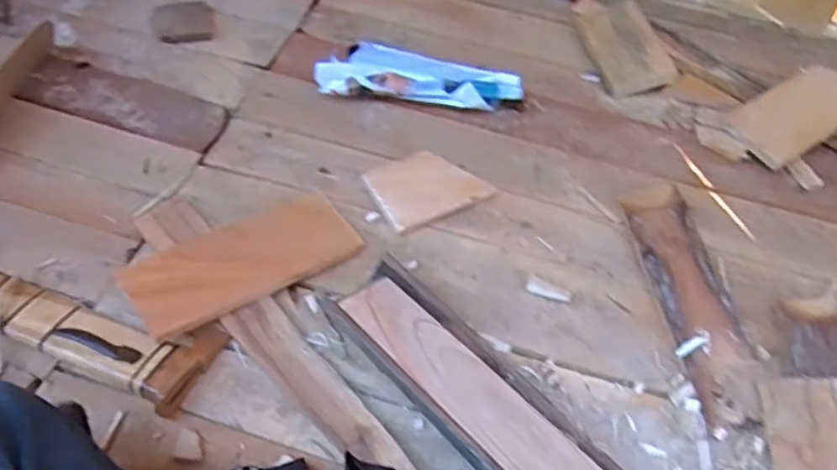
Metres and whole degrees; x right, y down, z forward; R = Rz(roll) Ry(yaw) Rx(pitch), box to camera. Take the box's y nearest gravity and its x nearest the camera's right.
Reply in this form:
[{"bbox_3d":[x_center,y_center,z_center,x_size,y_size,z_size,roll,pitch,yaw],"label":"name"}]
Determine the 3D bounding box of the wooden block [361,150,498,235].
[{"bbox_3d":[0.012,-0.059,0.799,0.131,0.027,0.089,-21,57,-21],"label":"wooden block"}]

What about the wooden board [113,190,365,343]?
[{"bbox_3d":[-0.180,0.025,0.707,0.238,0.015,0.102,-24,60,-32],"label":"wooden board"}]

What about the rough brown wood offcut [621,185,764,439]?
[{"bbox_3d":[0.306,0.064,0.743,0.085,0.025,0.303,-3,52,-9],"label":"rough brown wood offcut"}]

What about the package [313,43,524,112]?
[{"bbox_3d":[0.000,-0.207,0.900,0.272,0.050,0.079,3,52,-4],"label":"package"}]

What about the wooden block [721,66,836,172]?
[{"bbox_3d":[0.518,-0.165,0.904,0.213,0.017,0.096,-28,68,-18],"label":"wooden block"}]

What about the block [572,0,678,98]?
[{"bbox_3d":[0.300,-0.274,0.975,0.100,0.015,0.149,-19,70,-2],"label":"block"}]

